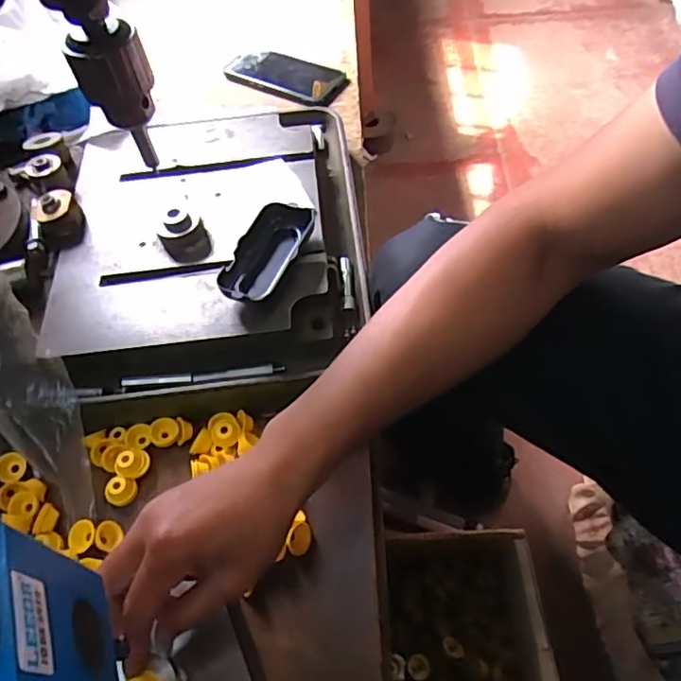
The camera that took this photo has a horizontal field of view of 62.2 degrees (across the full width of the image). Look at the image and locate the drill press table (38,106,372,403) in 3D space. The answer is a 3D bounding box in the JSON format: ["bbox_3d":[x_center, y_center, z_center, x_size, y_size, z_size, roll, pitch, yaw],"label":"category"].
[{"bbox_3d":[-0.127,-0.115,0.561,0.294,0.060,0.350,-7,57,0],"label":"drill press table"}]

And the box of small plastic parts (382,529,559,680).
[{"bbox_3d":[0.139,0.344,0.618,0.152,0.120,0.230,-4,57,2],"label":"box of small plastic parts"}]

